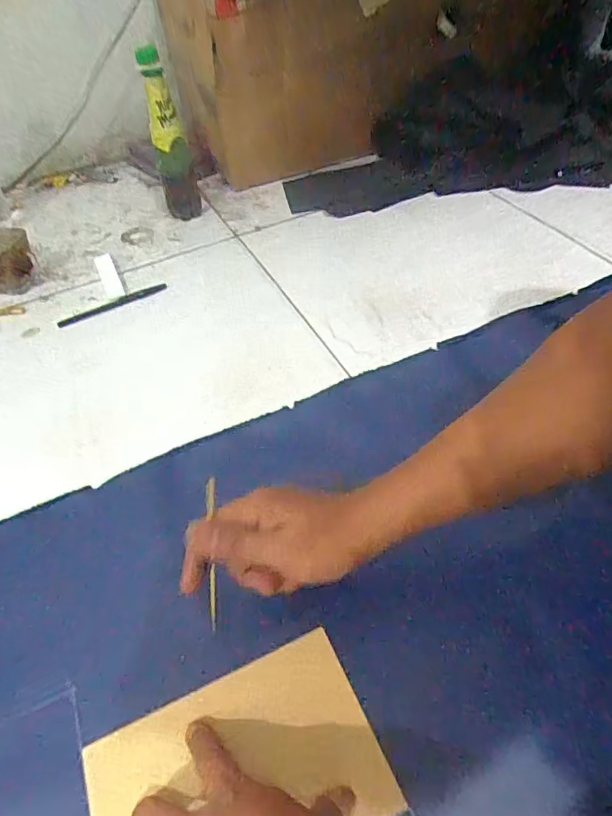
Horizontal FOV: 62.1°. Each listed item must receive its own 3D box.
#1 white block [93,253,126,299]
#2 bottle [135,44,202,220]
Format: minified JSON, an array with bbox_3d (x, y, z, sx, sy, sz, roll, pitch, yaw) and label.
[{"bbox_3d":[-0.279,-0.188,0.722,0.024,0.009,0.122,-22,50,-14],"label":"white block"},{"bbox_3d":[-0.205,-0.401,0.758,0.052,0.231,0.058,-15,49,-9],"label":"bottle"}]

